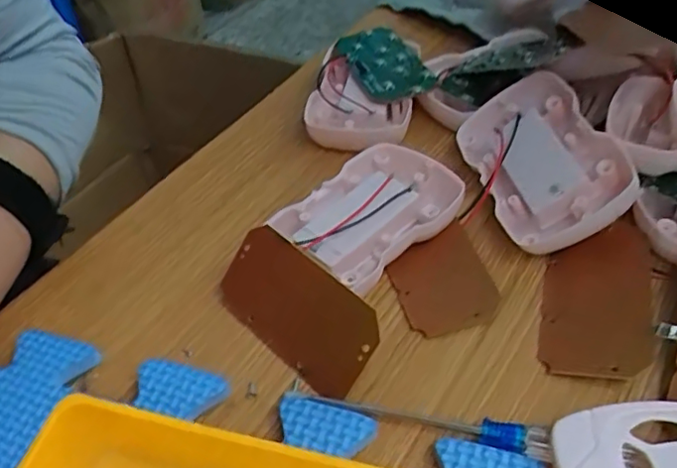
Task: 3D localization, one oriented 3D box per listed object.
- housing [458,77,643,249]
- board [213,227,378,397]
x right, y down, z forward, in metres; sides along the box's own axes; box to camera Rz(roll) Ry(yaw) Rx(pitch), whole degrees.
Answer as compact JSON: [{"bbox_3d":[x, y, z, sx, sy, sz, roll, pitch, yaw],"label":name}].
[{"bbox_3d":[0.089,-0.033,0.270,0.054,0.020,0.088,-33,46,14],"label":"housing"},{"bbox_3d":[-0.017,0.028,0.232,0.073,0.039,0.004,35,14,30],"label":"board"}]

